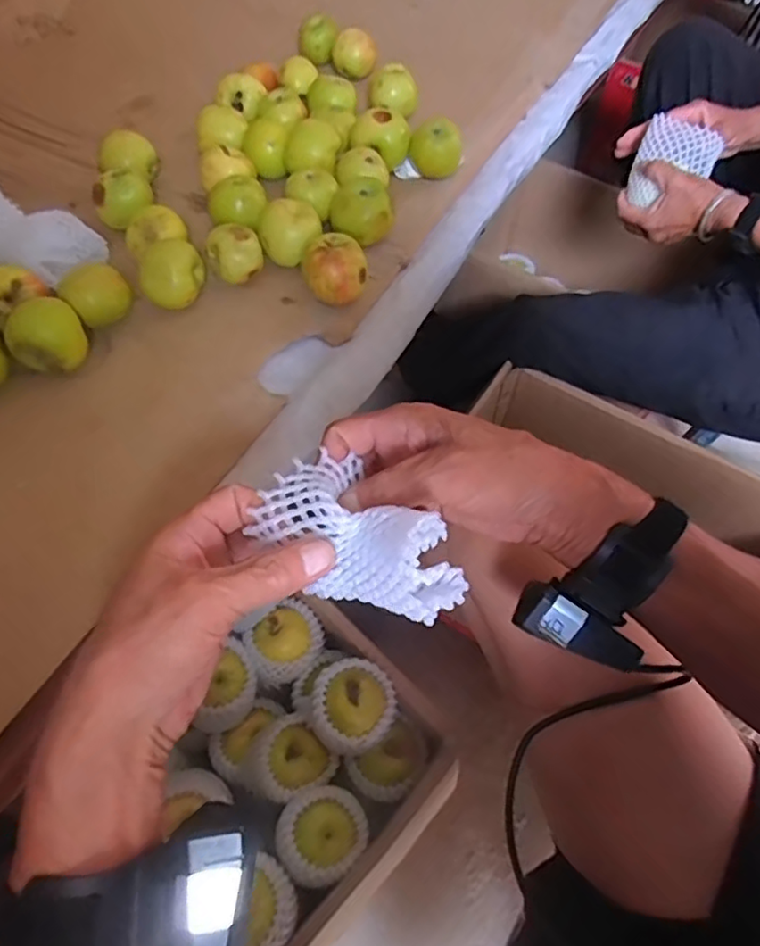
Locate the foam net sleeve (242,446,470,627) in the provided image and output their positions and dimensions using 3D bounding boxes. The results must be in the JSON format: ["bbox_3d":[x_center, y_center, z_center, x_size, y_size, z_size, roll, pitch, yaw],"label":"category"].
[{"bbox_3d":[-0.007,0.032,0.299,0.063,0.050,0.114,-42,49,-22],"label":"foam net sleeve"}]

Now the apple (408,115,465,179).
[{"bbox_3d":[0.062,-0.358,0.666,0.058,0.056,0.048,9,59,4],"label":"apple"}]

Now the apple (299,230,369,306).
[{"bbox_3d":[-0.042,-0.185,0.566,0.059,0.060,0.059,-5,59,-4],"label":"apple"}]

